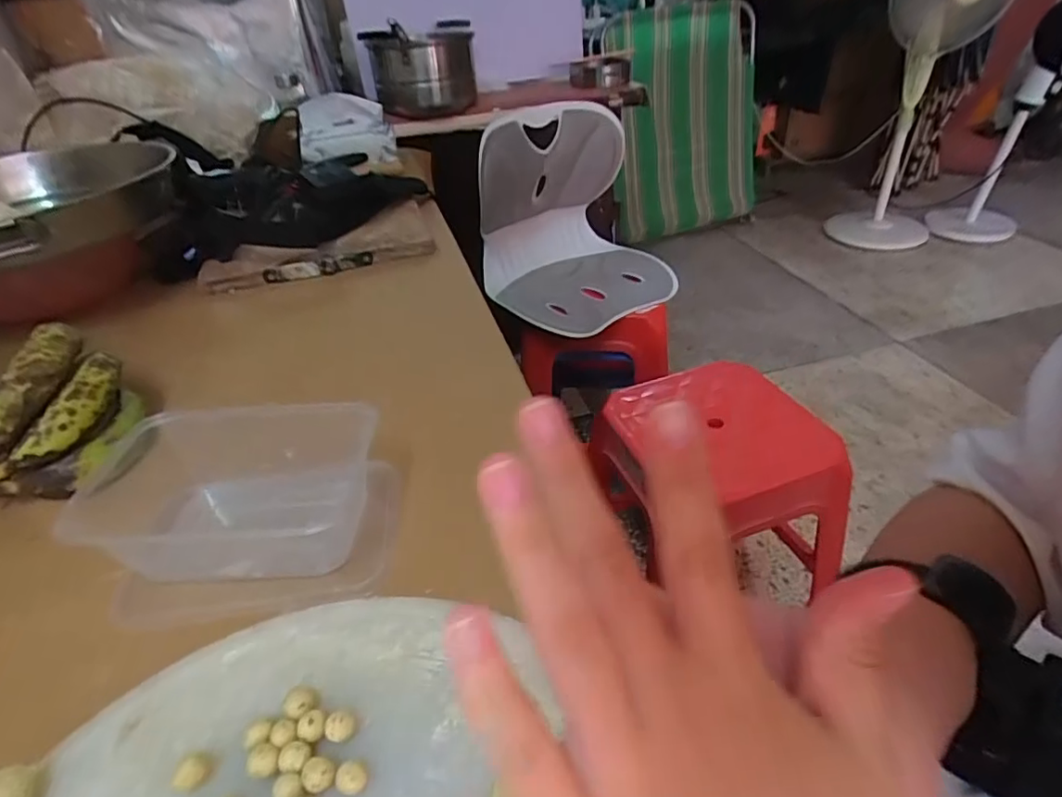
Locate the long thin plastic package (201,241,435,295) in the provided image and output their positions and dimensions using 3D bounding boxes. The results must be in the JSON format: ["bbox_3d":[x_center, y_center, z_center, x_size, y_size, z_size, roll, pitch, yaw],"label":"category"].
[{"bbox_3d":[-0.269,-0.174,0.739,0.285,0.014,0.042,-11,37,-4],"label":"long thin plastic package"}]

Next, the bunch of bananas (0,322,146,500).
[{"bbox_3d":[-0.369,0.015,0.434,0.119,0.090,0.096,-35,44,-31],"label":"bunch of bananas"}]

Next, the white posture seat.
[{"bbox_3d":[0.082,-0.356,1.095,0.337,0.326,0.316,-18,38,-16],"label":"white posture seat"}]

